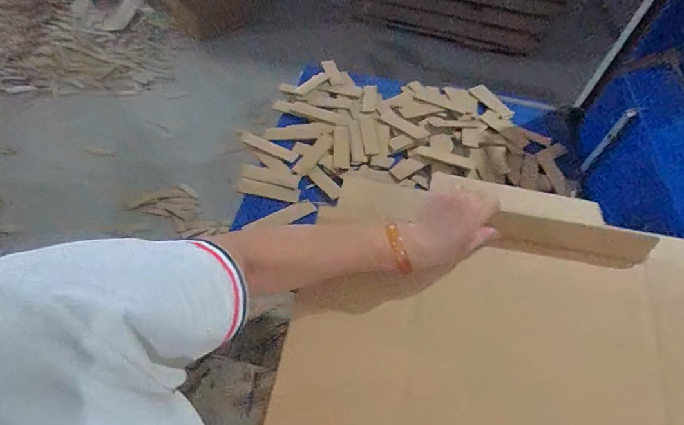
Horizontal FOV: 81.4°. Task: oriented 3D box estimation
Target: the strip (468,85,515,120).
[{"bbox_3d":[0.424,-0.319,1.132,0.056,0.014,0.141,-25,59,-22],"label":"strip"}]

